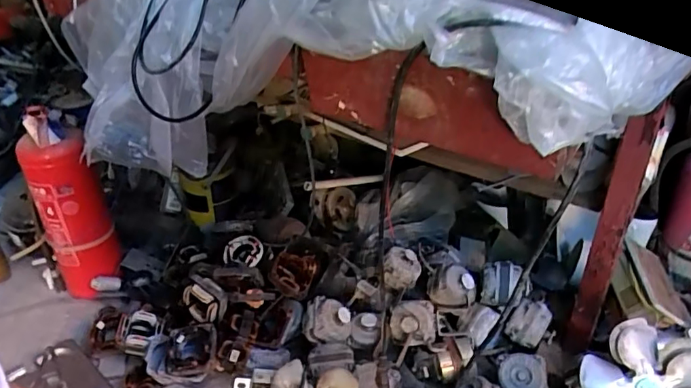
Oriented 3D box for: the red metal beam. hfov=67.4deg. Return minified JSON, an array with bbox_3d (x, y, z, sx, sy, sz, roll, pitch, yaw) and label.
[{"bbox_3d":[0.429,0.081,0.851,0.054,0.462,0.057,21,36,29],"label":"red metal beam"}]

